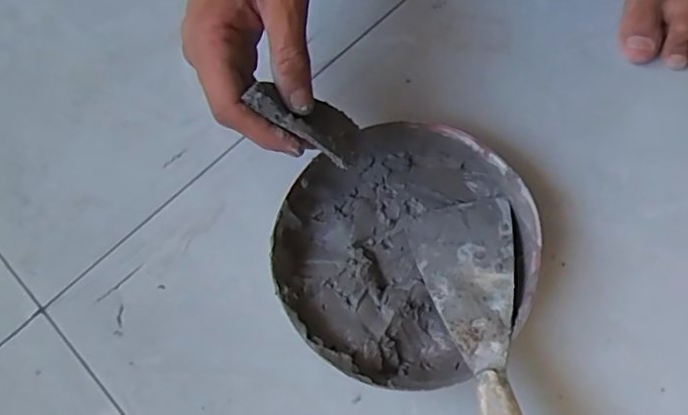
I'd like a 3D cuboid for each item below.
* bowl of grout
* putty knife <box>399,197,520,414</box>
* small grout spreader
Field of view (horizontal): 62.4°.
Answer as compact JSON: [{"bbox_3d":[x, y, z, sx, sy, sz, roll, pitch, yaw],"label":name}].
[{"bbox_3d":[0.040,0.030,0.385,0.164,0.040,0.170,-1,75,2],"label":"bowl of grout"},{"bbox_3d":[0.085,0.084,0.343,0.065,0.017,0.201,-6,56,0],"label":"putty knife"},{"bbox_3d":[-0.020,-0.052,0.321,0.066,0.008,0.041,36,39,-11],"label":"small grout spreader"}]

